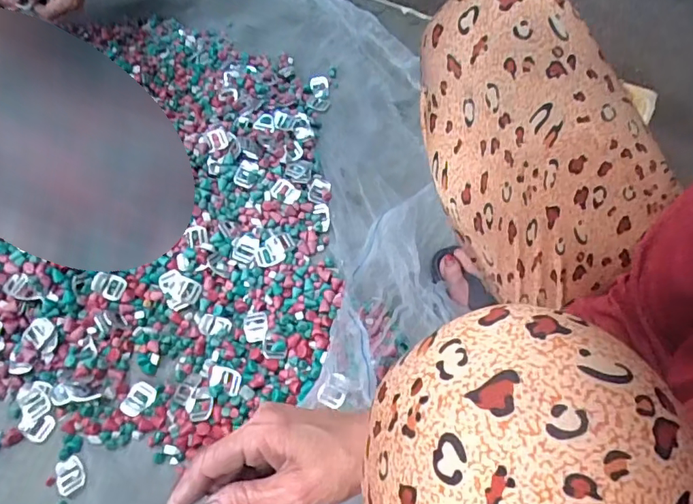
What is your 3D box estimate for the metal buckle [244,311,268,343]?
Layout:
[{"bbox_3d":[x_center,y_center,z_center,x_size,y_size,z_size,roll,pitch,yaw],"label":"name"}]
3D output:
[{"bbox_3d":[-0.113,0.093,0.632,0.030,0.007,0.040,-11,61,-8],"label":"metal buckle"}]

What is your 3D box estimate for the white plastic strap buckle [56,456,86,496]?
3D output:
[{"bbox_3d":[-0.300,0.242,0.550,0.028,0.004,0.037,-26,64,-16],"label":"white plastic strap buckle"}]

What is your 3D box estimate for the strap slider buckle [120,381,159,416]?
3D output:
[{"bbox_3d":[-0.243,0.172,0.593,0.031,0.004,0.040,23,62,11],"label":"strap slider buckle"}]

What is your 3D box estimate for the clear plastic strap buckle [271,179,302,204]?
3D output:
[{"bbox_3d":[-0.087,-0.085,0.720,0.041,0.006,0.028,30,78,8],"label":"clear plastic strap buckle"}]

